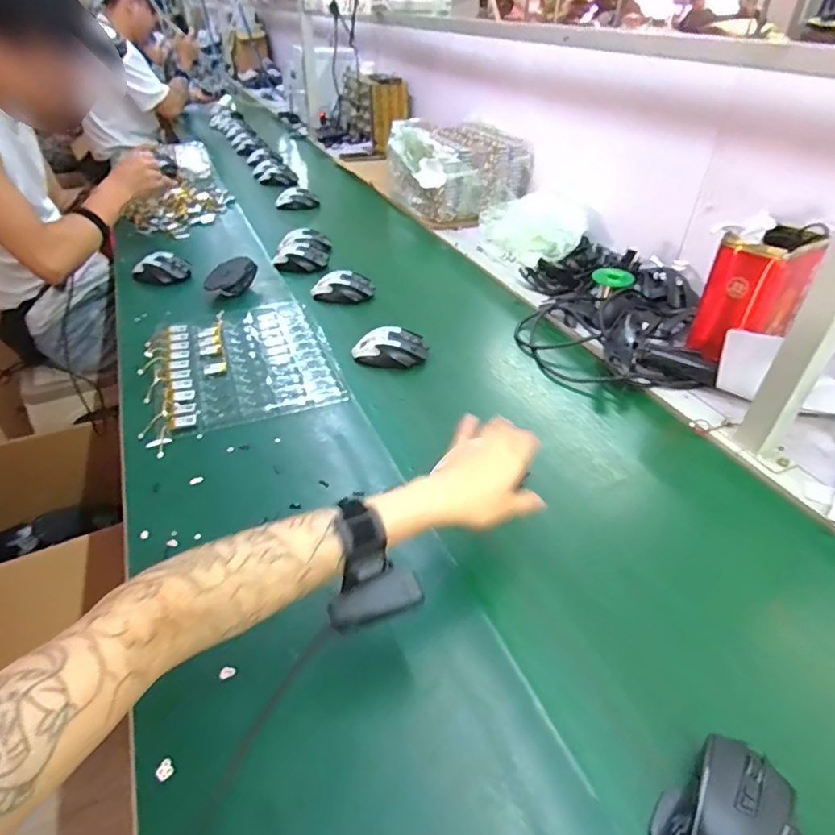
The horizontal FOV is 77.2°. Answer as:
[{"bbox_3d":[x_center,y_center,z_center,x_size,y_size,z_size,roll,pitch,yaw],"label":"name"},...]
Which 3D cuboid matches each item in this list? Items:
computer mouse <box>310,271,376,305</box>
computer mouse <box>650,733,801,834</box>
[{"bbox_3d":[-0.143,-0.250,0.997,0.112,0.039,0.057,-11,40,-14],"label":"computer mouse"},{"bbox_3d":[0.211,0.274,0.350,0.114,0.035,0.075,-30,47,-33],"label":"computer mouse"}]

